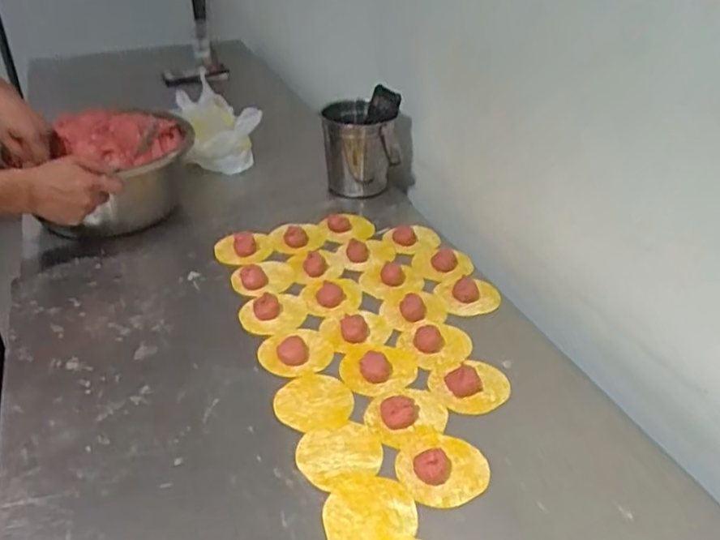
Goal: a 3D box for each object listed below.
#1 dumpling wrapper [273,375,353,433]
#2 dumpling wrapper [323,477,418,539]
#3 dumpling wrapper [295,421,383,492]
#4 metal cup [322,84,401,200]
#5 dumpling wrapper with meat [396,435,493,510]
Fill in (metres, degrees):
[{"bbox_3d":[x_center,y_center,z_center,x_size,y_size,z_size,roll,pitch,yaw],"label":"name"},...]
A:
[{"bbox_3d":[-0.050,0.142,0.693,0.081,0.008,0.081,-1,35,1],"label":"dumpling wrapper"},{"bbox_3d":[0.008,0.216,0.571,0.082,0.006,0.067,-14,36,-17],"label":"dumpling wrapper"},{"bbox_3d":[-0.020,0.181,0.629,0.081,0.006,0.073,-15,38,-20],"label":"dumpling wrapper"},{"bbox_3d":[0.003,-0.215,1.084,0.126,0.168,0.127,-1,35,1],"label":"metal cup"},{"bbox_3d":[0.078,0.179,0.607,0.084,0.028,0.077,-1,35,1],"label":"dumpling wrapper with meat"}]

